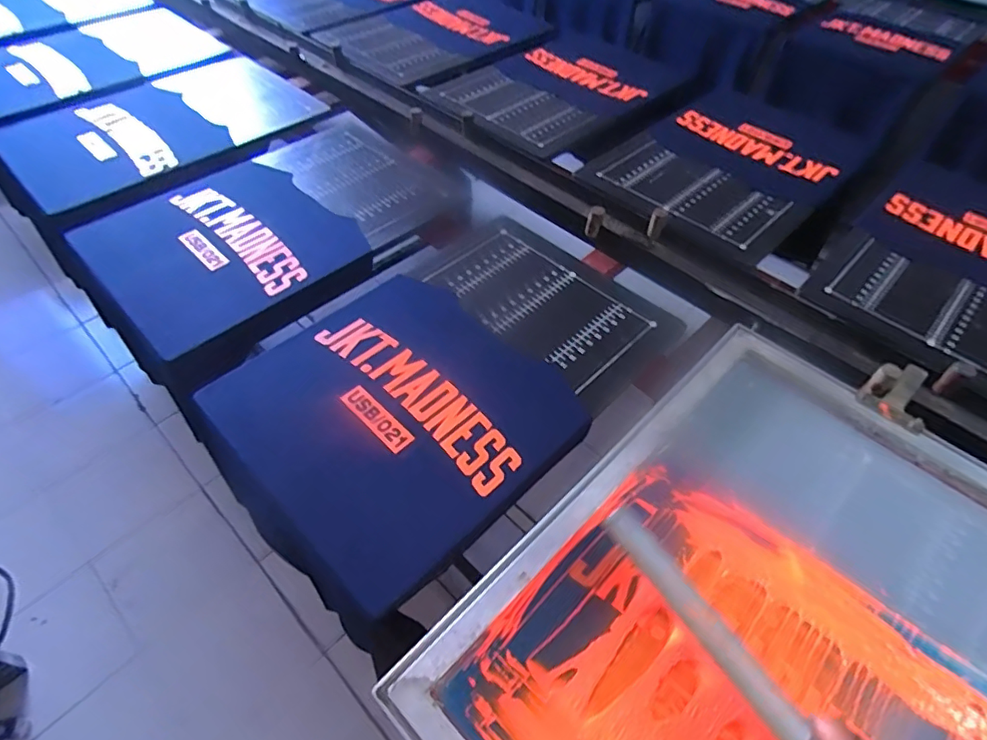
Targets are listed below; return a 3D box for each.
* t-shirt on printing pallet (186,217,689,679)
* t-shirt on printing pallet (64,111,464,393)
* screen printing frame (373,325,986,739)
[{"bbox_3d":[-0.057,-0.001,0.762,0.409,0.041,0.610,36,60,24],"label":"t-shirt on printing pallet"},{"bbox_3d":[-0.383,-0.289,0.951,0.438,0.047,0.640,32,58,22],"label":"t-shirt on printing pallet"},{"bbox_3d":[0.285,0.242,0.523,0.456,0.062,0.642,38,61,25],"label":"screen printing frame"}]

